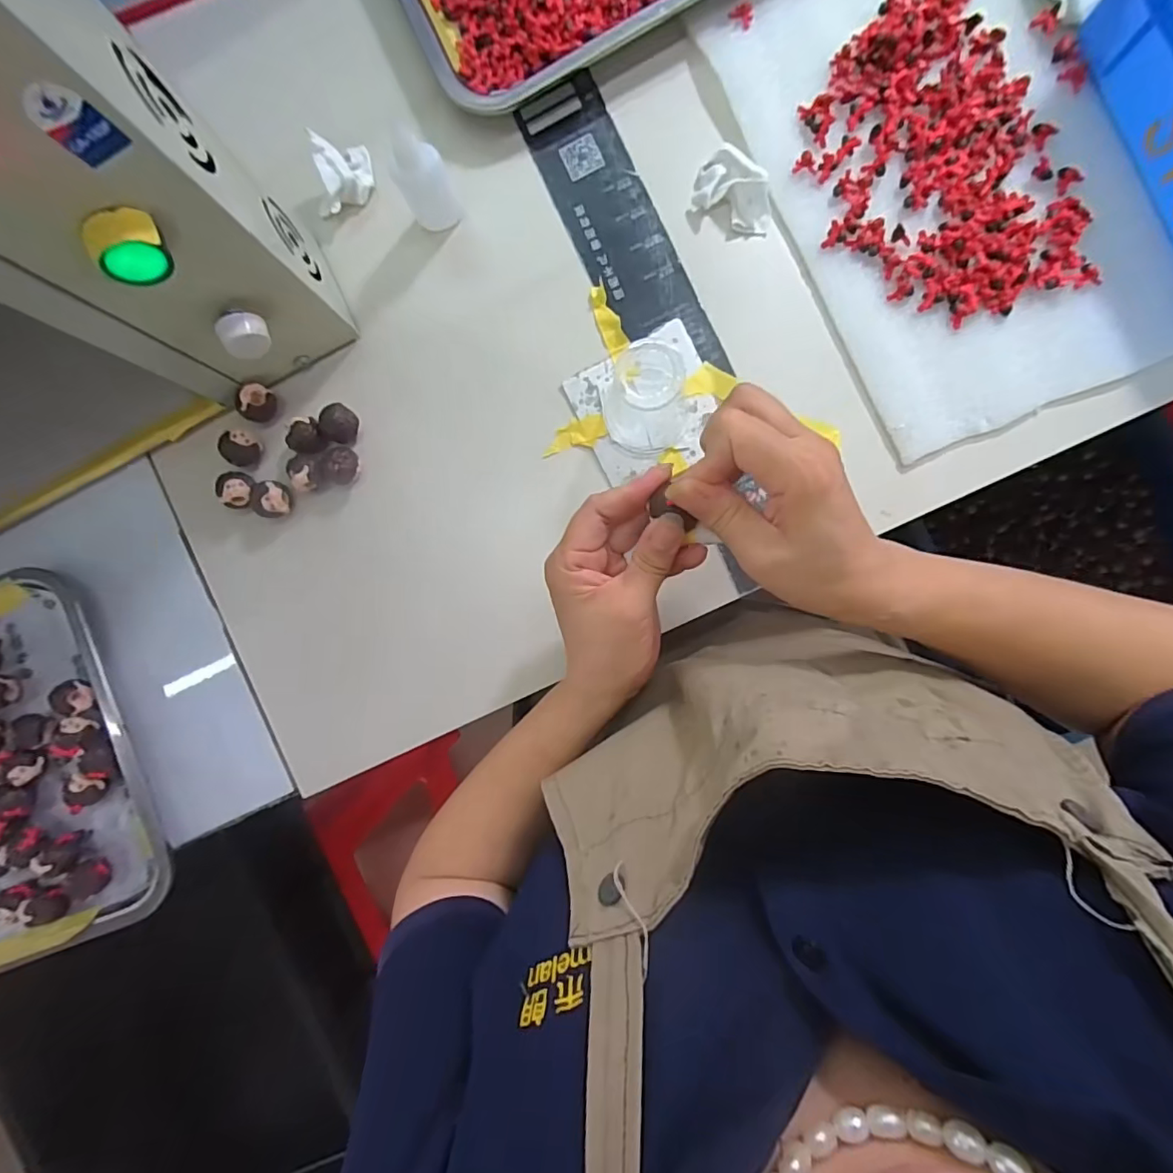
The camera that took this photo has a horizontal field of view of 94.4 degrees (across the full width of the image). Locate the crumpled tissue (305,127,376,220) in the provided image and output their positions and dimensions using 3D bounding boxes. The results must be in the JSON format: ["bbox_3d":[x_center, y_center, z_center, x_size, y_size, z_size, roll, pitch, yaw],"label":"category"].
[{"bbox_3d":[-0.167,-0.283,0.370,0.030,0.029,0.051,13,92,6],"label":"crumpled tissue"}]

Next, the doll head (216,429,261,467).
[{"bbox_3d":[-0.242,-0.096,0.381,0.019,0.023,0.024,18,93,5],"label":"doll head"}]

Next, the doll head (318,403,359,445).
[{"bbox_3d":[-0.171,-0.112,0.374,0.023,0.020,0.025,0,91,6],"label":"doll head"}]

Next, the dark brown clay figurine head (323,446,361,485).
[{"bbox_3d":[-0.167,-0.082,0.372,0.019,0.026,0.025,18,93,5],"label":"dark brown clay figurine head"}]

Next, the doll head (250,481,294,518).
[{"bbox_3d":[-0.219,-0.060,0.377,0.020,0.021,0.024,-10,90,6],"label":"doll head"}]

